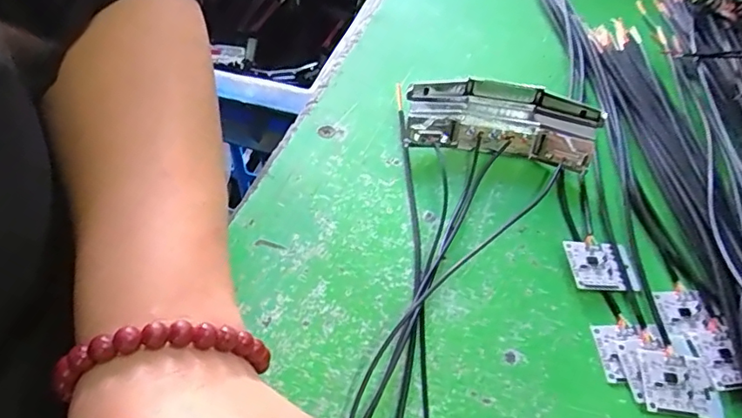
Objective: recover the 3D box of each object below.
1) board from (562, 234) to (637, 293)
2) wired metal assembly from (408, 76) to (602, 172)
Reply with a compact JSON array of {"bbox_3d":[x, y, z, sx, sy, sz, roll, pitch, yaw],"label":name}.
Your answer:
[{"bbox_3d":[0.107,0.025,0.256,0.031,0.006,0.026,-2,52,-3],"label":"board"},{"bbox_3d":[0.068,-0.045,0.294,0.097,0.029,0.034,10,52,6],"label":"wired metal assembly"}]

